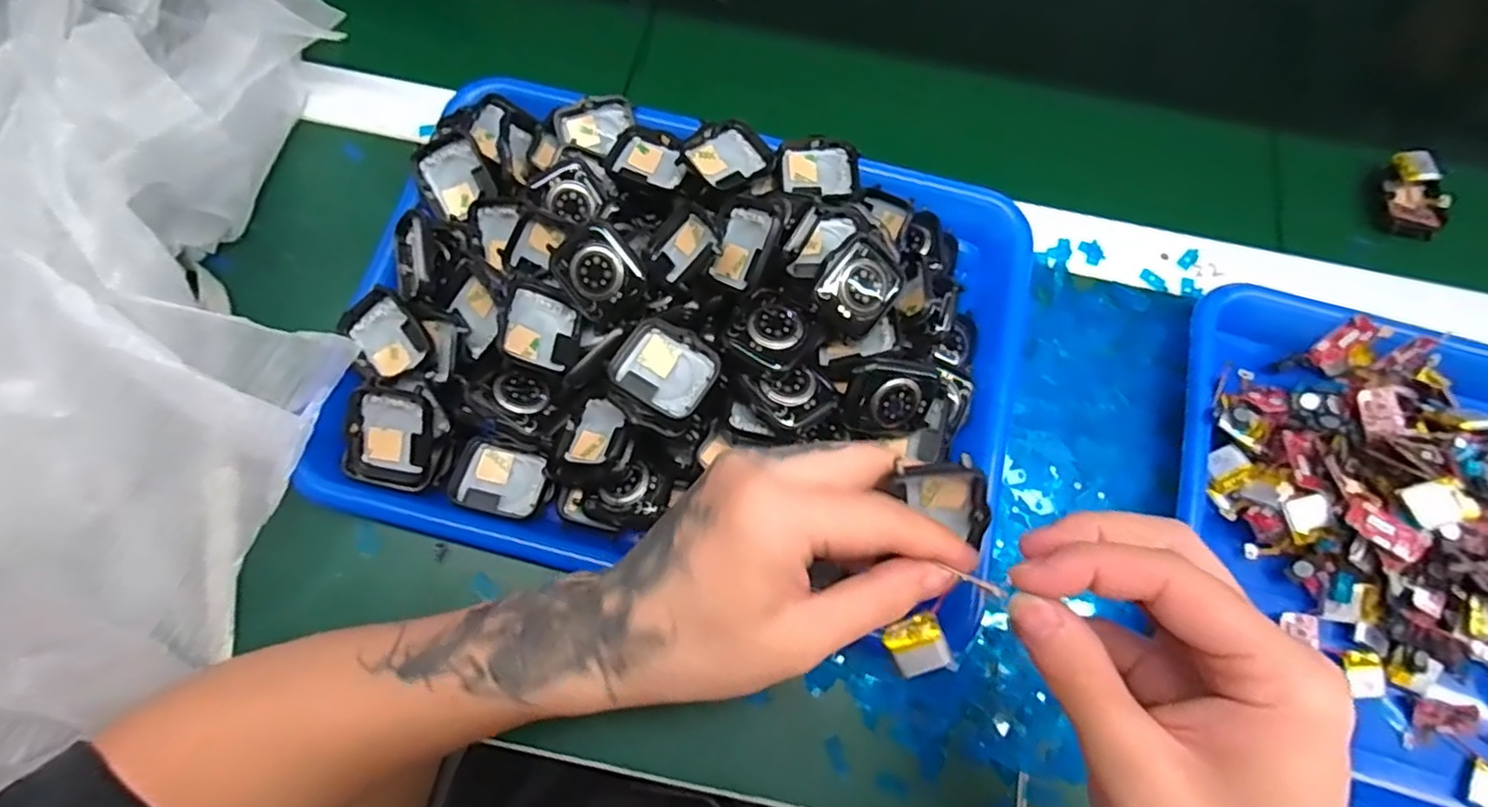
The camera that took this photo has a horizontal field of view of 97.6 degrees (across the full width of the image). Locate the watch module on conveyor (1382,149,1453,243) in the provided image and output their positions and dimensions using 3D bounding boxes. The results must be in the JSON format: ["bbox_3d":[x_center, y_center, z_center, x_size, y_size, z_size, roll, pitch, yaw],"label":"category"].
[{"bbox_3d":[0.414,-0.129,0.402,0.031,0.016,0.054,19,73,4],"label":"watch module on conveyor"}]

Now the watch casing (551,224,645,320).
[{"bbox_3d":[-0.069,-0.062,0.308,0.035,0.009,0.038,-43,97,9],"label":"watch casing"}]

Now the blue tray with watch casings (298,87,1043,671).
[{"bbox_3d":[-0.025,-0.035,0.325,0.324,0.067,0.247,14,73,3],"label":"blue tray with watch casings"}]

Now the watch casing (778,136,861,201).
[{"bbox_3d":[0.041,-0.127,0.352,0.042,0.009,0.032,3,73,-1],"label":"watch casing"}]

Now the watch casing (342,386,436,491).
[{"bbox_3d":[-0.165,0.016,0.304,0.039,0.011,0.048,9,100,-7],"label":"watch casing"}]

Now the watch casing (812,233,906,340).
[{"bbox_3d":[0.053,-0.054,0.301,0.035,0.009,0.039,42,81,-10],"label":"watch casing"}]

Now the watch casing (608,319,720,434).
[{"bbox_3d":[-0.036,-0.011,0.292,0.042,0.014,0.043,28,74,7],"label":"watch casing"}]

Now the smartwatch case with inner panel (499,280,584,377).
[{"bbox_3d":[-0.096,-0.035,0.312,0.036,0.009,0.039,17,69,-31],"label":"smartwatch case with inner panel"}]

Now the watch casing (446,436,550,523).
[{"bbox_3d":[-0.116,0.037,0.314,0.044,0.011,0.035,15,73,3],"label":"watch casing"}]

